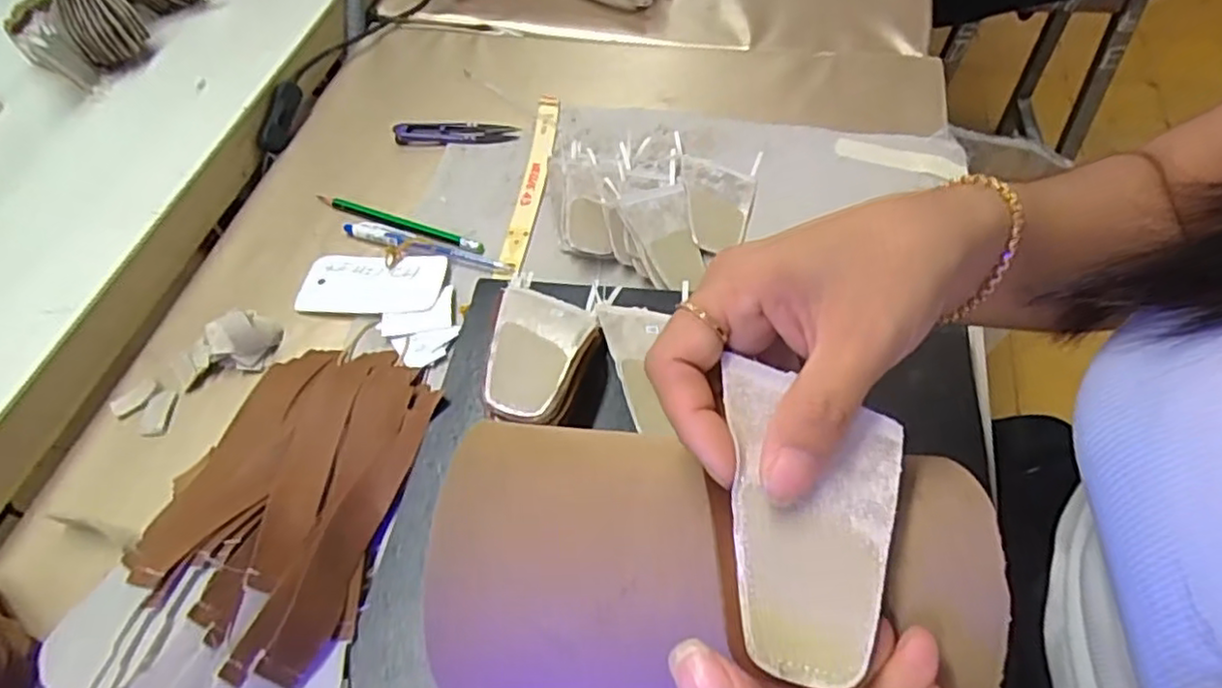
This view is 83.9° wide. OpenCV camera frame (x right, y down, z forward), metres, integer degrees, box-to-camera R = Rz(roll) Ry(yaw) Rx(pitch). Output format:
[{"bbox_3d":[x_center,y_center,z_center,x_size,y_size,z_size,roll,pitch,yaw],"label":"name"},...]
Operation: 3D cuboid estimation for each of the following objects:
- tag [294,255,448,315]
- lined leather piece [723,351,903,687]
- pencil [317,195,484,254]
[{"bbox_3d":[-0.167,-0.043,0.476,0.101,0.005,0.052,-1,57,8],"label":"tag"},{"bbox_3d":[0.063,0.051,0.206,0.052,0.006,0.091,1,70,3],"label":"lined leather piece"},{"bbox_3d":[-0.159,-0.091,0.504,0.145,0.004,0.010,19,60,15],"label":"pencil"}]

